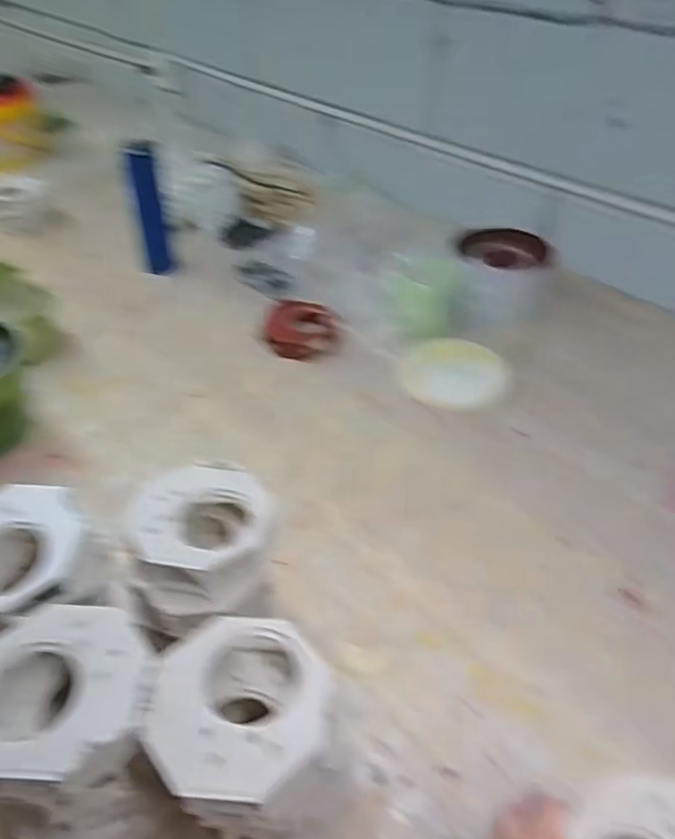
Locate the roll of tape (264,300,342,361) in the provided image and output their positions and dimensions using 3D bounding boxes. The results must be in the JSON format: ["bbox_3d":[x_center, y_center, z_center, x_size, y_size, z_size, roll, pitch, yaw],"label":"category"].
[{"bbox_3d":[-0.058,-0.148,1.026,0.114,0.026,0.123,0,41,0],"label":"roll of tape"}]

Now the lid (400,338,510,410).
[{"bbox_3d":[0.167,-0.070,0.939,0.157,0.017,0.147,0,41,0],"label":"lid"}]

